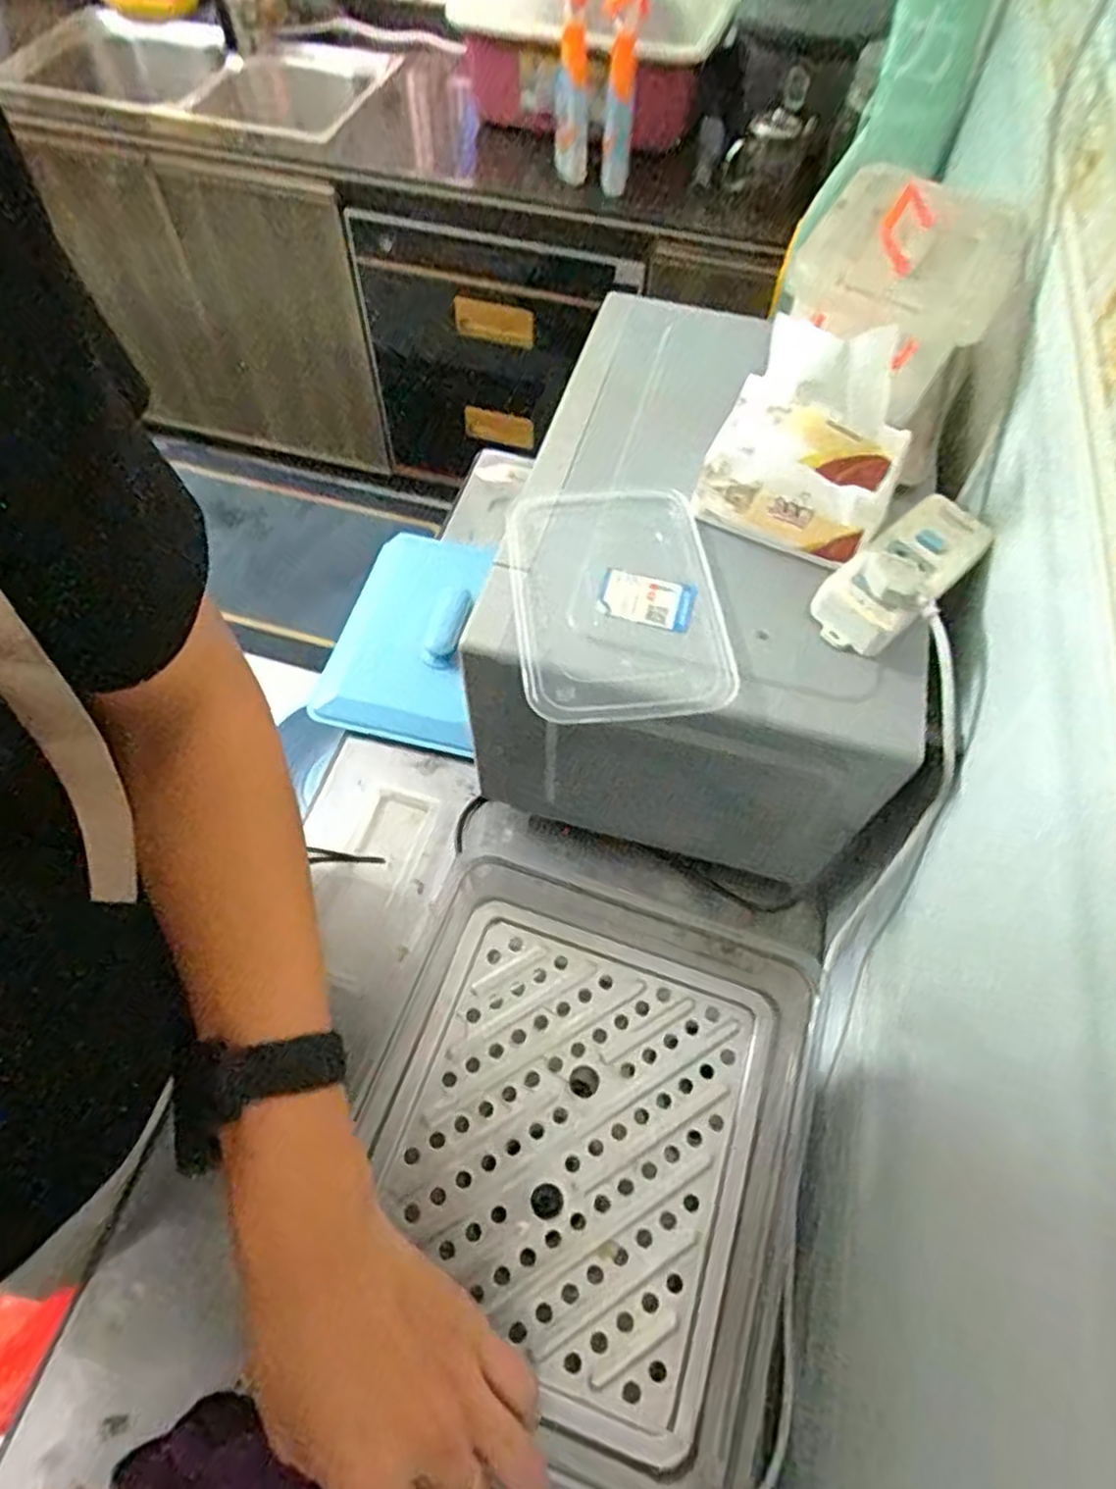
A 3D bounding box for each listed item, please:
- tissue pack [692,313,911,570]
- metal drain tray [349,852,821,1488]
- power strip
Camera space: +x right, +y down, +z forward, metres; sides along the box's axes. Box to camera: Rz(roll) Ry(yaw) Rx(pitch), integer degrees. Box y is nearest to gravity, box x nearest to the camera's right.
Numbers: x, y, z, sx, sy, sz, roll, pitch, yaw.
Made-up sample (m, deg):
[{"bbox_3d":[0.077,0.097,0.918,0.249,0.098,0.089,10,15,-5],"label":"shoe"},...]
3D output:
[{"bbox_3d":[0.173,-0.204,0.536,0.125,0.149,0.067,30,63,15],"label":"tissue pack"},{"bbox_3d":[0.004,0.248,0.495,0.284,0.060,0.311,18,61,10],"label":"metal drain tray"},{"bbox_3d":[0.241,-0.117,0.539,0.126,0.050,0.060,-35,67,-21],"label":"power strip"}]

